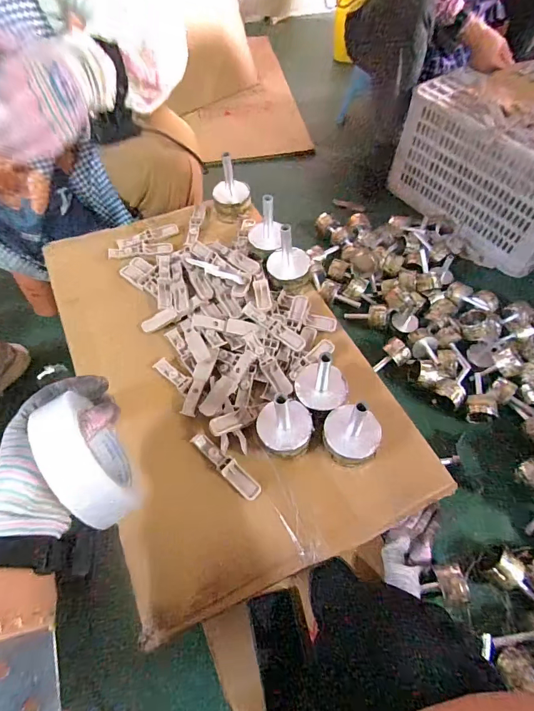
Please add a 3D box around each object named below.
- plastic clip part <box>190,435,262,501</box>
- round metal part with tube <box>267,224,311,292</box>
[{"bbox_3d":[-0.048,0.124,0.436,0.100,0.009,0.020,39,66,22],"label":"plastic clip part"},{"bbox_3d":[0.031,-0.133,0.536,0.062,0.086,0.052,2,58,2],"label":"round metal part with tube"}]

